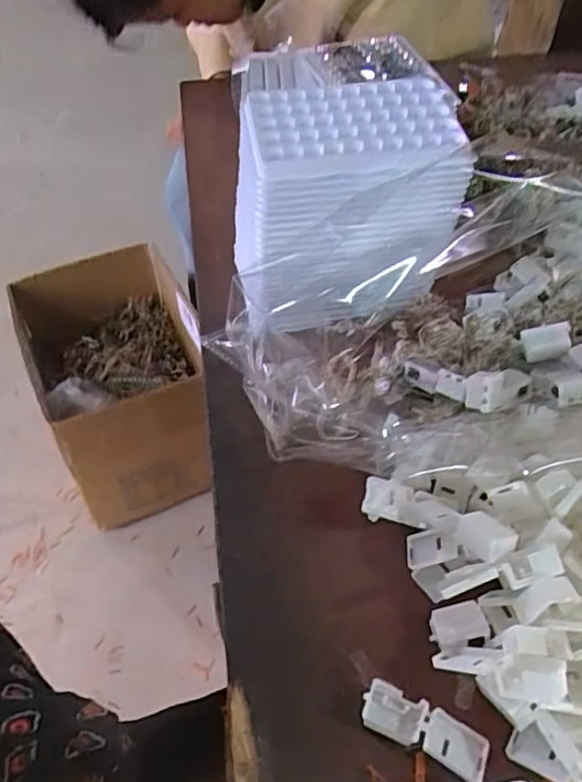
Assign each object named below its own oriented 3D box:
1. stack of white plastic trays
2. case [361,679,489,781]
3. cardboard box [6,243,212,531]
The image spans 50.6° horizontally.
[{"bbox_3d":[0.031,-0.123,0.412,0.146,0.124,0.098,-8,50,-5],"label":"stack of white plastic trays"},{"bbox_3d":[0.060,0.149,0.273,0.056,0.011,0.021,21,53,18],"label":"case"},{"bbox_3d":[-0.306,-0.020,1.159,0.289,0.290,0.435,-18,52,-13],"label":"cardboard box"}]

